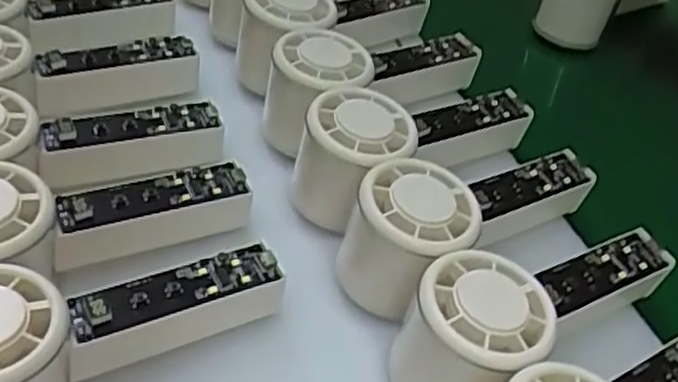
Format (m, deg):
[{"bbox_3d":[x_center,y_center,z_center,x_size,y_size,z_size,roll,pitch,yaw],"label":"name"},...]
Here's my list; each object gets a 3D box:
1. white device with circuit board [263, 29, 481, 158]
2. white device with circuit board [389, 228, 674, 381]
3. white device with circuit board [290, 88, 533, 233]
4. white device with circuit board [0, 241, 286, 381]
[{"bbox_3d":[0.025,-0.058,0.440,0.148,0.064,0.056,-12,48,-34],"label":"white device with circuit board"},{"bbox_3d":[0.091,0.047,0.332,0.154,0.061,0.056,-28,54,-30],"label":"white device with circuit board"},{"bbox_3d":[0.044,-0.033,0.400,0.144,0.059,0.052,-28,54,-30],"label":"white device with circuit board"},{"bbox_3d":[-0.098,0.064,0.308,0.151,0.070,0.053,-9,47,-33],"label":"white device with circuit board"}]

